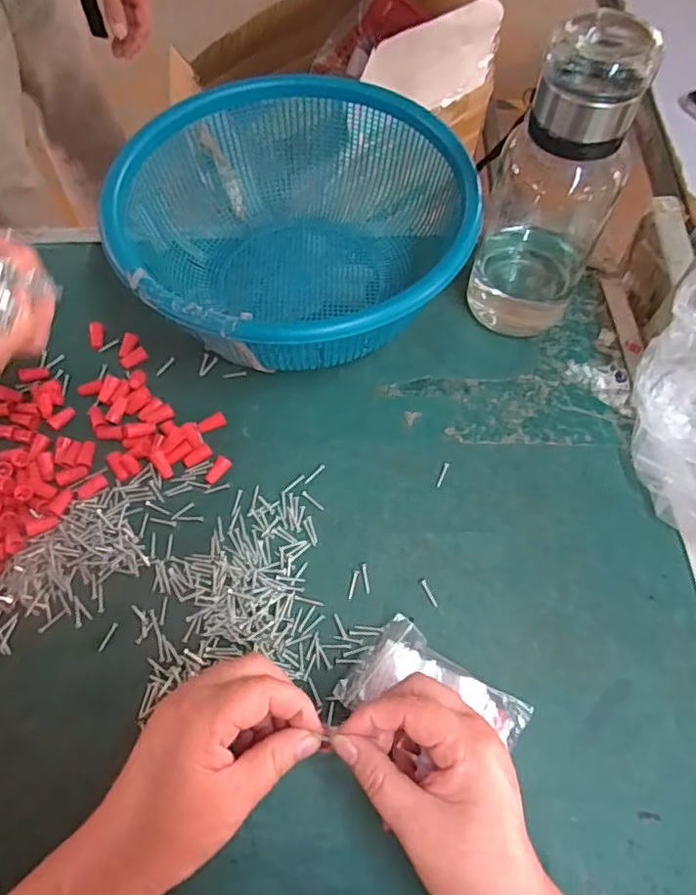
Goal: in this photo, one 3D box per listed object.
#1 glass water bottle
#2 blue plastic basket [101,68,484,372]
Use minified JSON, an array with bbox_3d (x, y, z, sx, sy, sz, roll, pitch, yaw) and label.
[{"bbox_3d":[0.148,-0.185,0.430,0.090,0.228,0.076,18,65,10],"label":"glass water bottle"},{"bbox_3d":[-0.043,-0.177,0.493,0.276,0.108,0.286,8,63,5],"label":"blue plastic basket"}]

